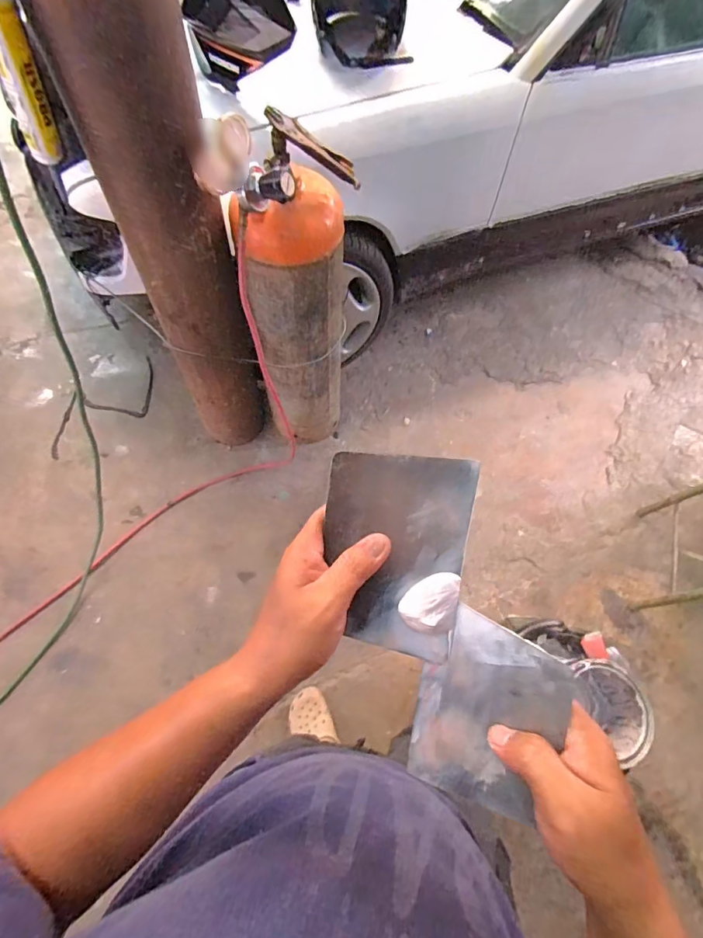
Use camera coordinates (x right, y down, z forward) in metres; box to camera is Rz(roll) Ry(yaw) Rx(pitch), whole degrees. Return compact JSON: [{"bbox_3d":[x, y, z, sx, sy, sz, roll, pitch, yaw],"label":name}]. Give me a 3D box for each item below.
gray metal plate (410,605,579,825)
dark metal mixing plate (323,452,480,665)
[{"bbox_3d":[0.087,0.168,0.297,0.088,0.004,0.134,20,105,35],"label":"gray metal plate"},{"bbox_3d":[0.028,0.058,0.304,0.094,0.004,0.136,8,98,7],"label":"dark metal mixing plate"}]

